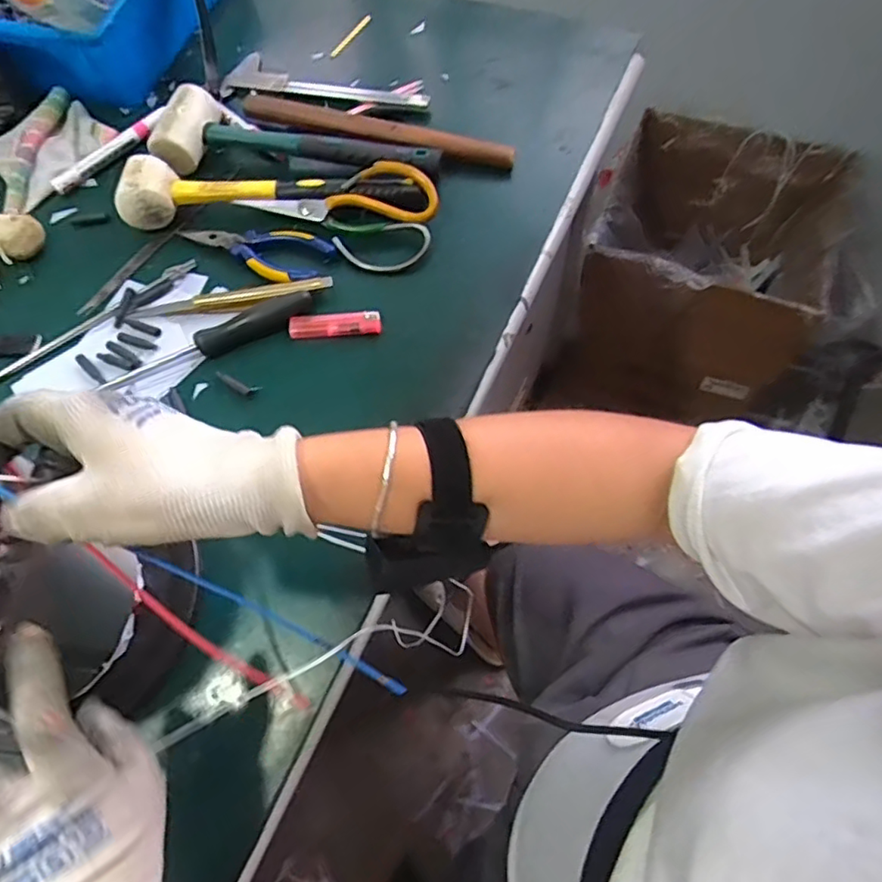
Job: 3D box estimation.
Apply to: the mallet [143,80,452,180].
[{"bbox_3d":[-0.139,-0.297,0.580,0.285,0.039,0.088,7,67,6],"label":"mallet"}]

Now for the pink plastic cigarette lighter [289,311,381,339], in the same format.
[{"bbox_3d":[-0.091,-0.099,0.513,0.078,0.012,0.019,-3,66,1],"label":"pink plastic cigarette lighter"}]

